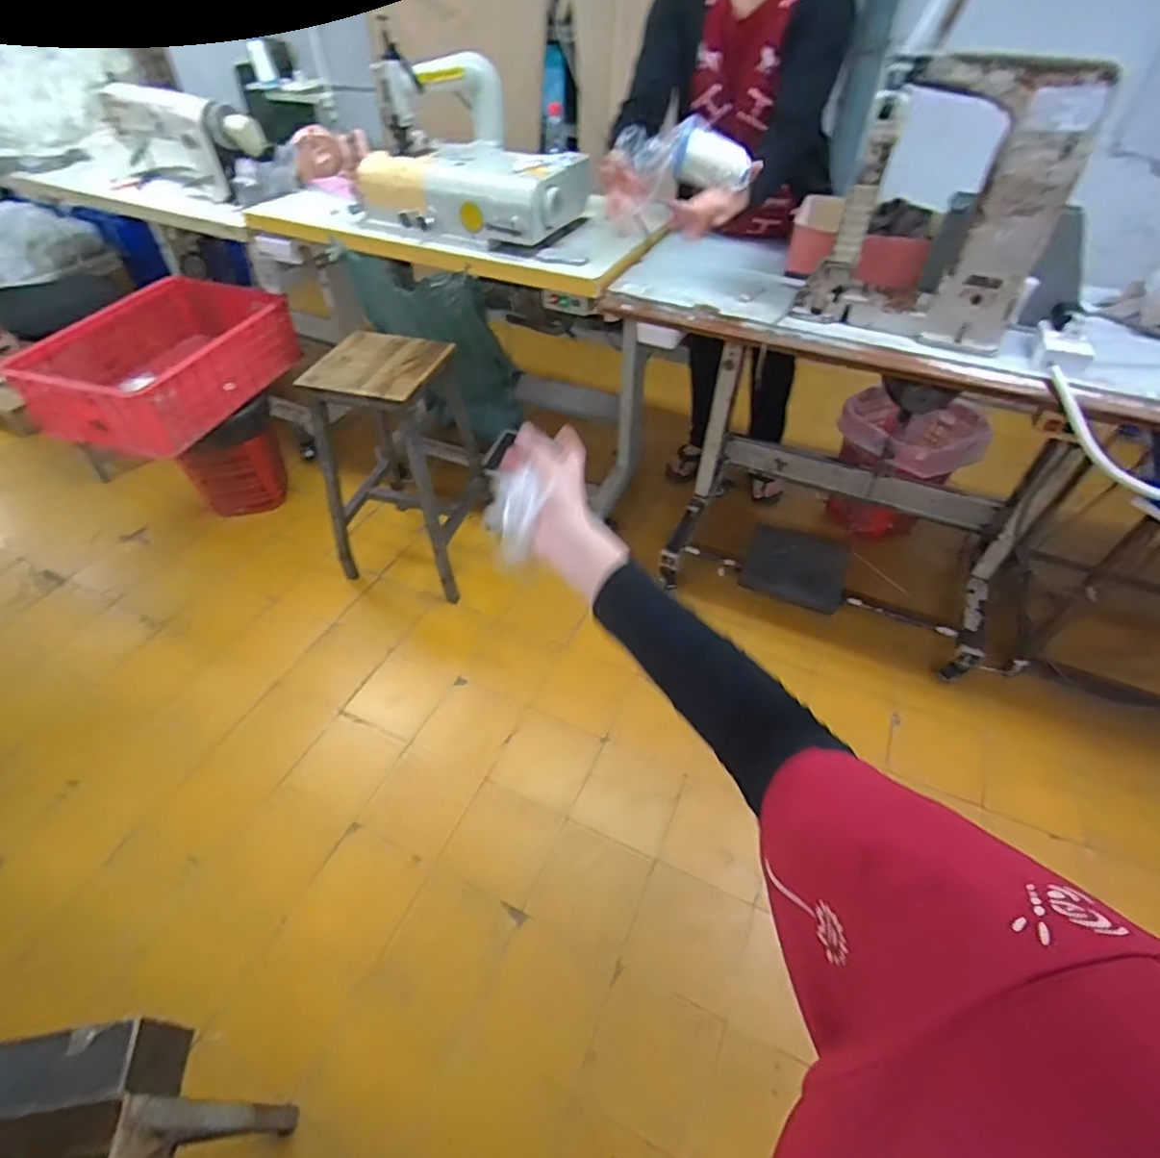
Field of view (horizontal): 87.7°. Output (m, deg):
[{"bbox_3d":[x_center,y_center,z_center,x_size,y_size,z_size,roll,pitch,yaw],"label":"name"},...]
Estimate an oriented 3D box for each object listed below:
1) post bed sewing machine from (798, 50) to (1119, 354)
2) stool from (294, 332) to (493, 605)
[{"bbox_3d":[0.642,-0.630,1.061,0.361,0.429,0.186,25,52,21],"label":"post bed sewing machine"},{"bbox_3d":[-0.465,-0.293,1.571,0.361,0.586,0.371,7,48,5],"label":"stool"}]

